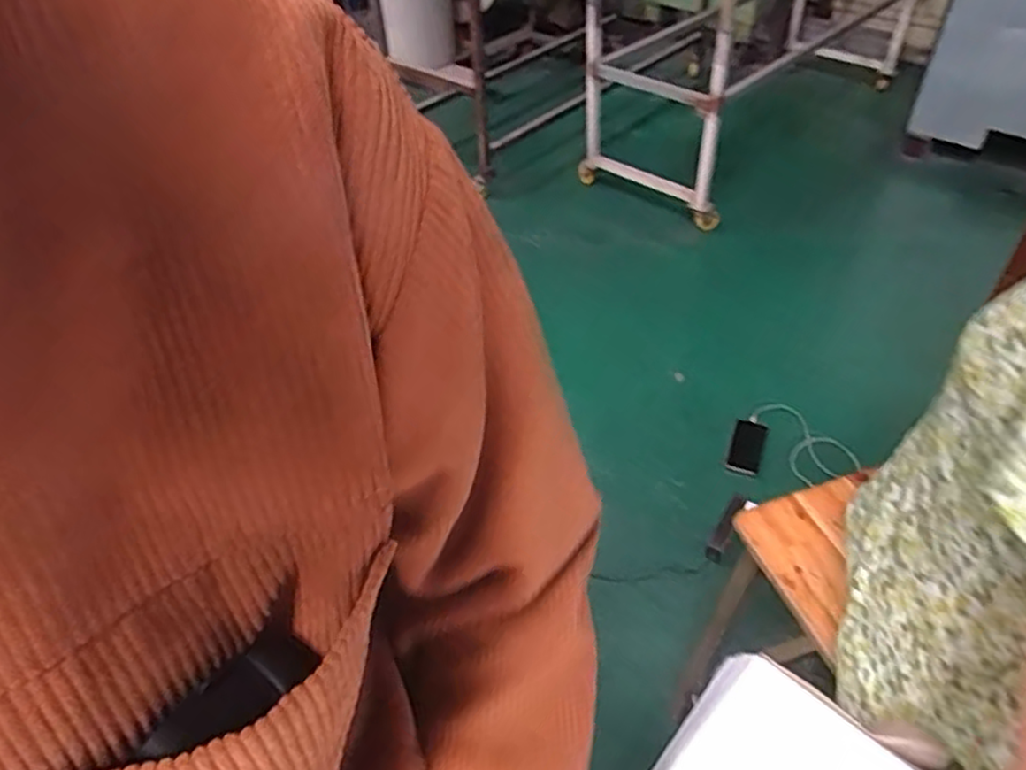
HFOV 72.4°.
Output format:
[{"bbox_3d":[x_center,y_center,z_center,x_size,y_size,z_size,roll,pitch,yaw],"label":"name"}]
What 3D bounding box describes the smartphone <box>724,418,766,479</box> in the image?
[{"bbox_3d":[0.565,0.153,1.701,0.073,0.015,0.178,16,47,18],"label":"smartphone"}]

